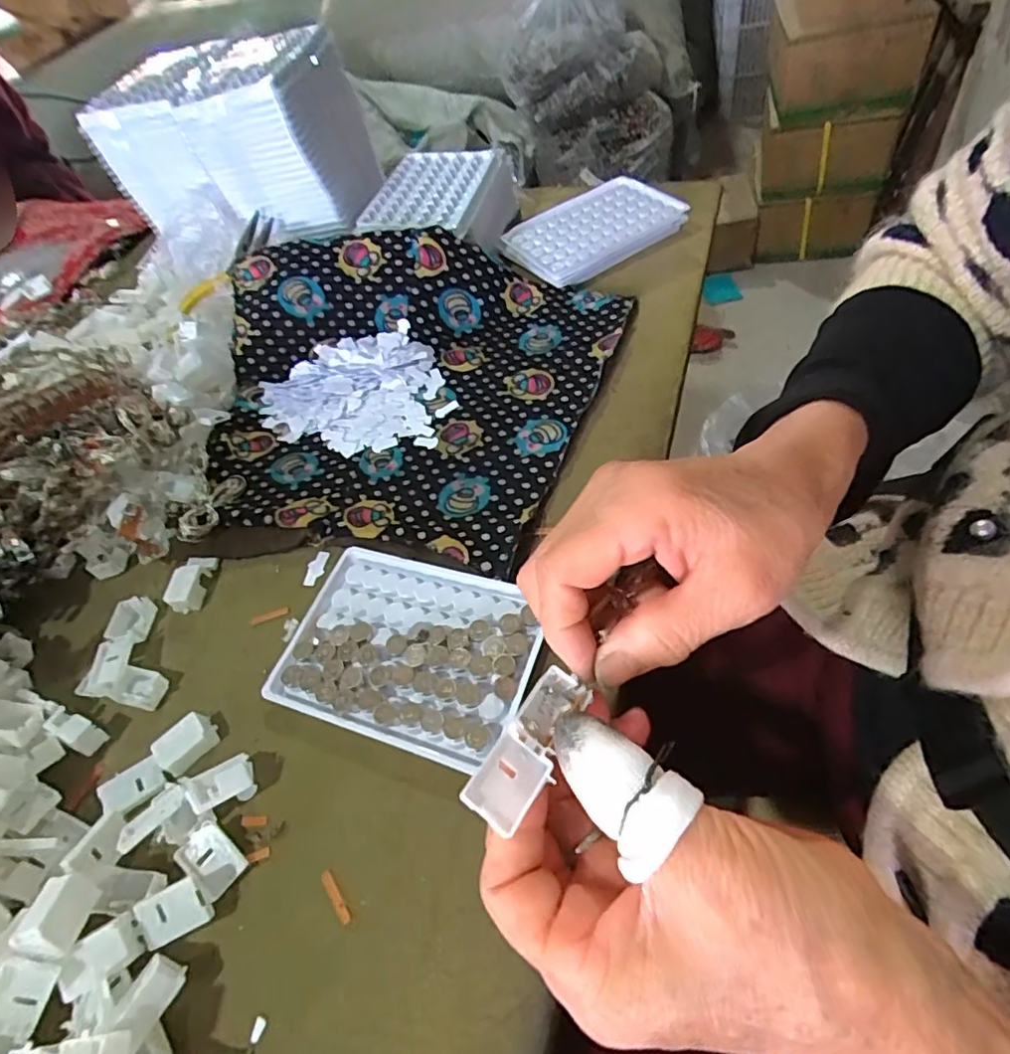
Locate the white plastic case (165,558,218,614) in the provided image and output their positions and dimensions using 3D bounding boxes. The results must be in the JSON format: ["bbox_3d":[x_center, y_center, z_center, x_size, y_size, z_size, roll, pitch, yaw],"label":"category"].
[{"bbox_3d":[-0.188,0.032,0.345,0.018,0.010,0.035,-1,53,11],"label":"white plastic case"}]

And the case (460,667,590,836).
[{"bbox_3d":[0.009,0.072,0.190,0.019,0.011,0.055,24,48,20],"label":"case"}]

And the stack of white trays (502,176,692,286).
[{"bbox_3d":[0.073,-0.250,0.482,0.127,0.027,0.087,-29,53,-10],"label":"stack of white trays"}]

